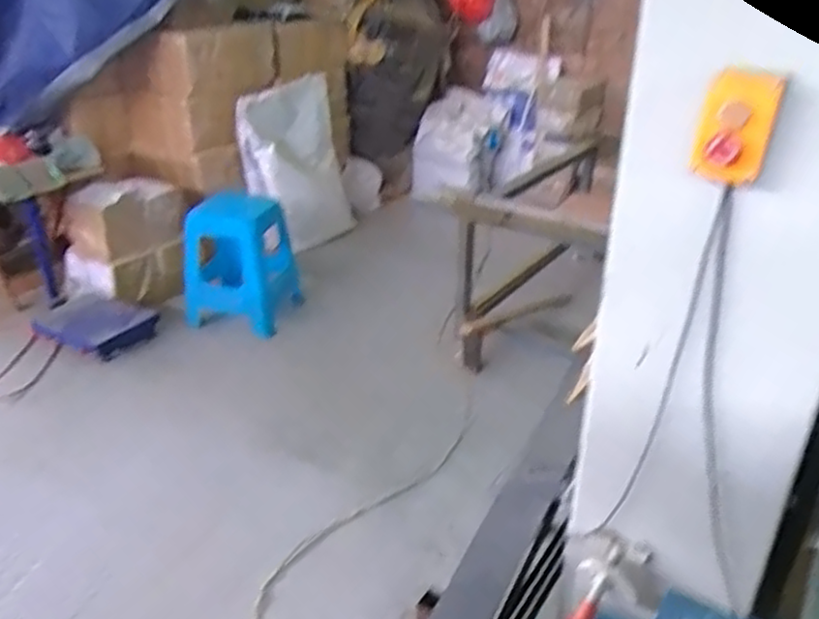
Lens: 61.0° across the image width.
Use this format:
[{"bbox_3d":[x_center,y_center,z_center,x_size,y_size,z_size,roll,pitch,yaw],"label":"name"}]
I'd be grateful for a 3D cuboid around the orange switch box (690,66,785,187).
[{"bbox_3d":[0.362,-0.202,0.773,0.077,0.116,0.068,13,31,23],"label":"orange switch box"}]

